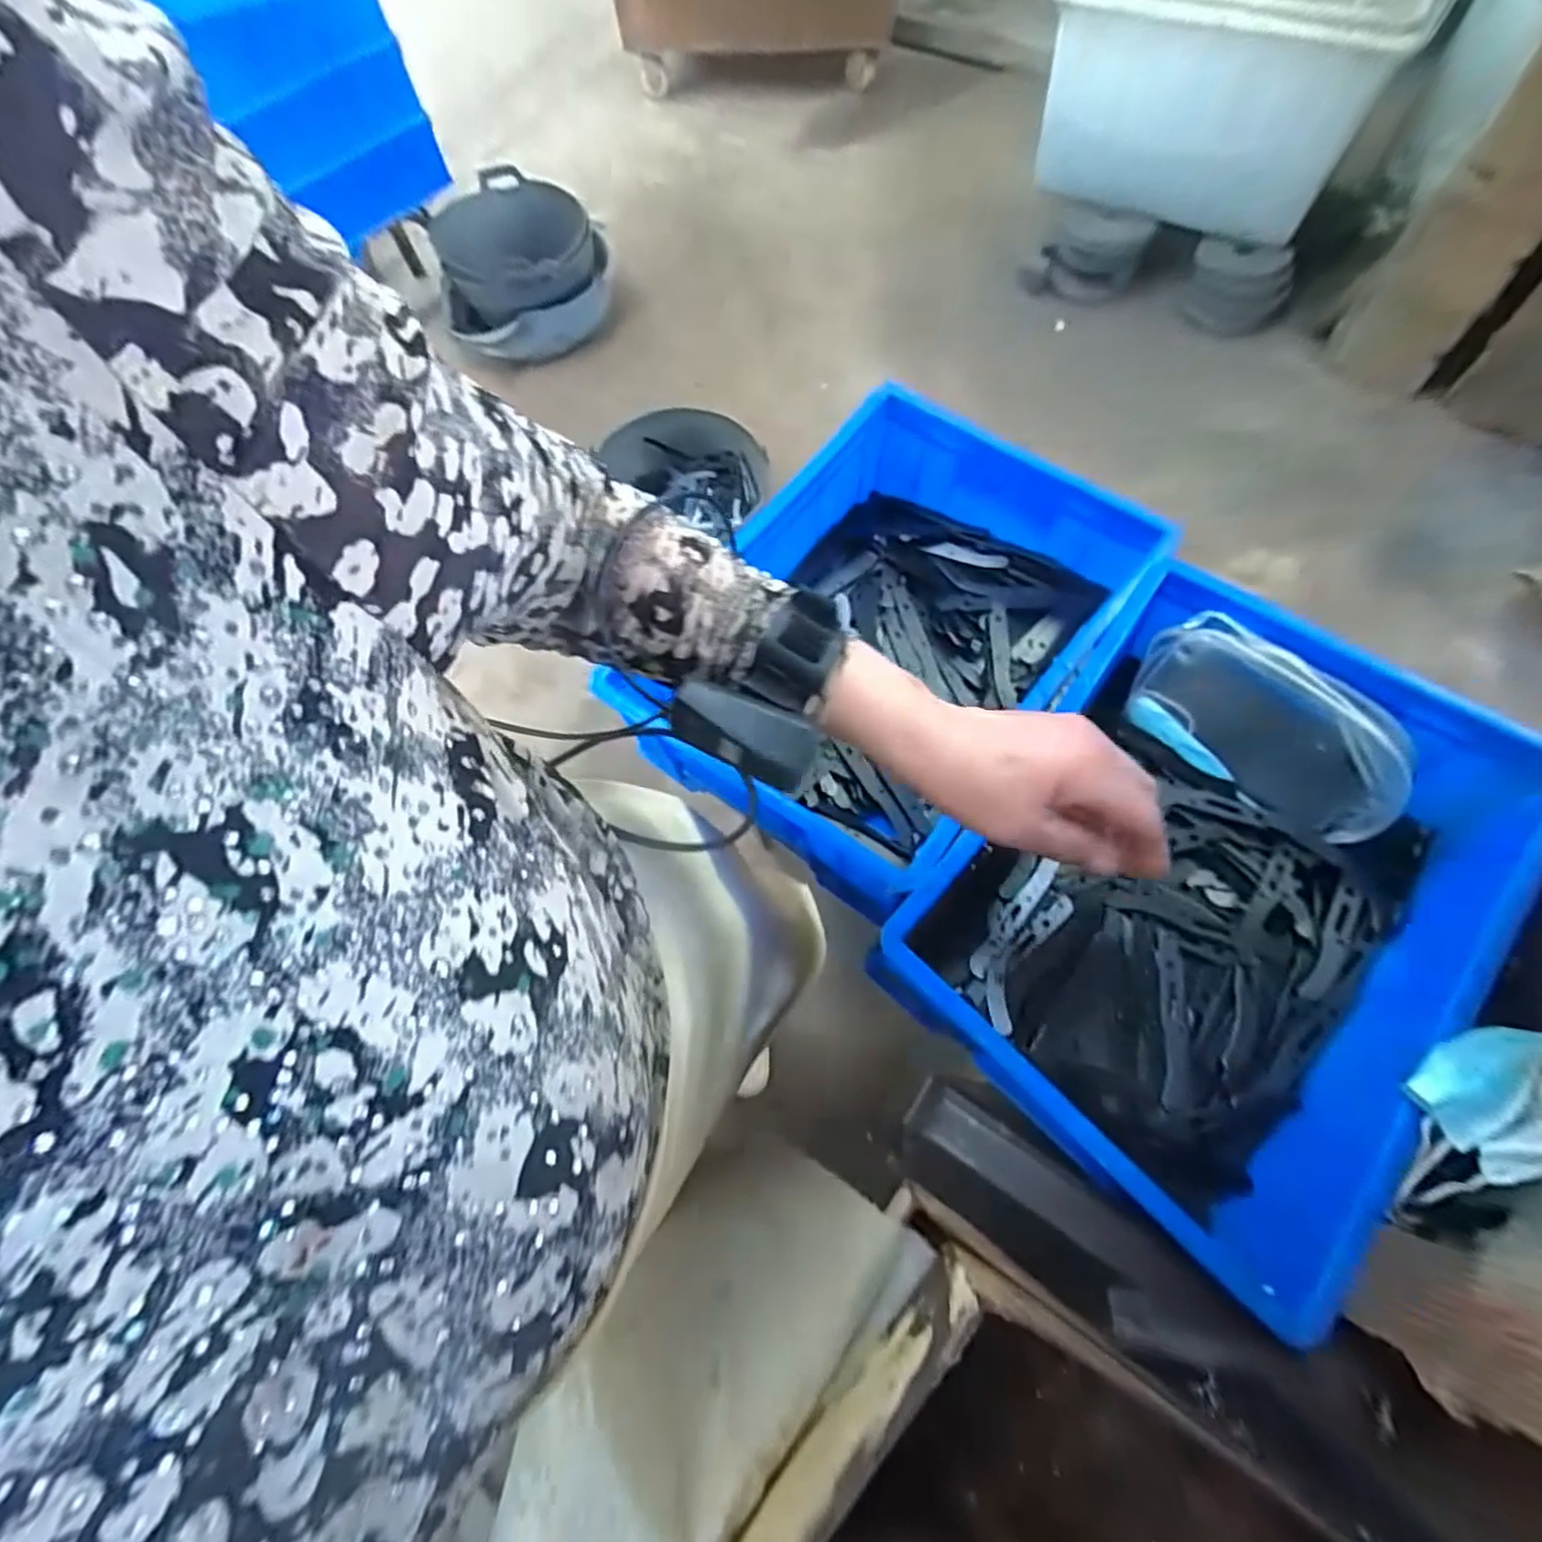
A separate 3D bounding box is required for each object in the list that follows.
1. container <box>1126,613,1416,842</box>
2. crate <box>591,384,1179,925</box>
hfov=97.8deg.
[{"bbox_3d":[0.391,-0.029,0.546,0.206,0.130,0.055,38,34,17],"label":"container"},{"bbox_3d":[0.103,-0.119,0.586,0.295,0.129,0.404,36,73,11],"label":"crate"}]

